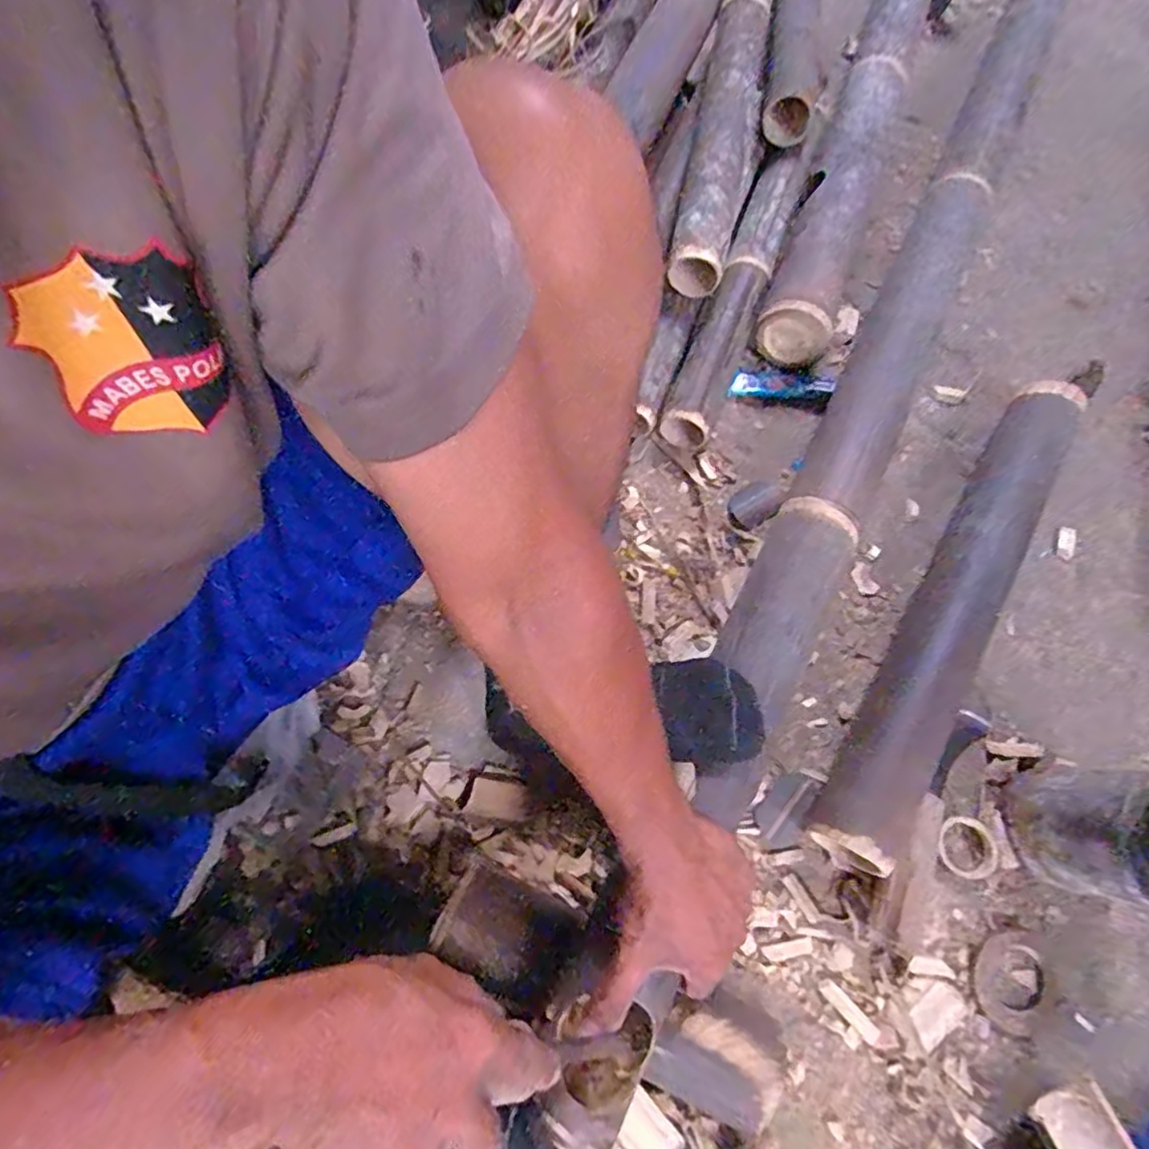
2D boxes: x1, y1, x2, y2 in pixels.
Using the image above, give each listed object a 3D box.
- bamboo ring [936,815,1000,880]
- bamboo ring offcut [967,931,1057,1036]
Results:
[{"bbox_3d":[0.348,0.245,0.573,0.056,0.015,0.052,2,73,-7],"label":"bamboo ring"},{"bbox_3d":[0.372,0.344,0.543,0.075,0.007,0.068,-29,72,-14],"label":"bamboo ring offcut"}]

